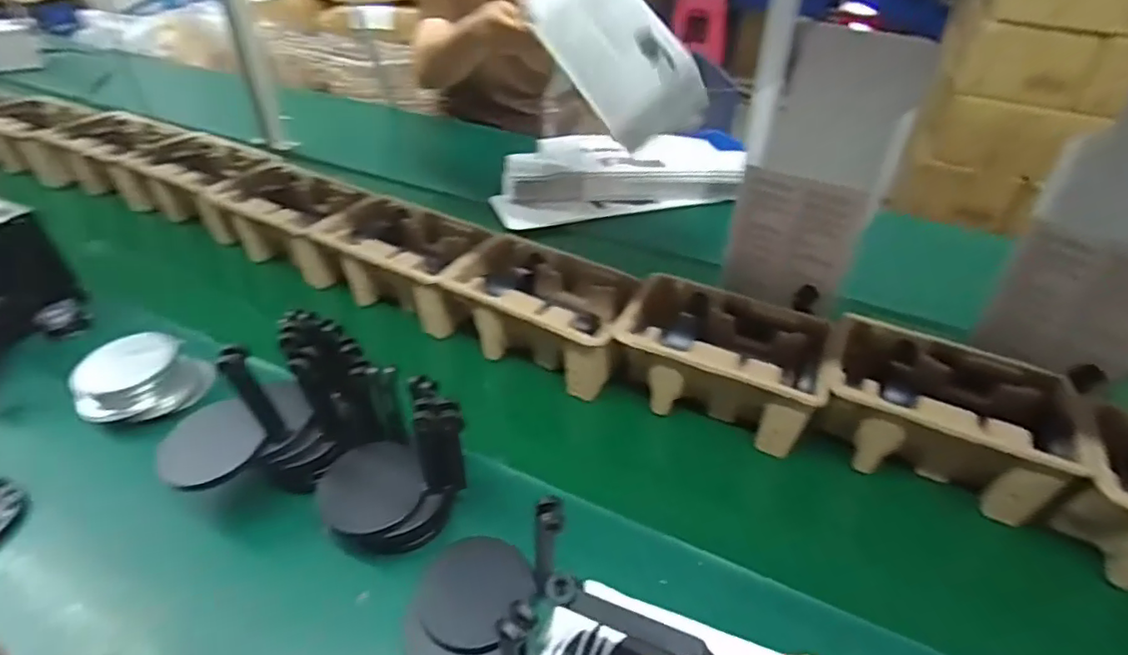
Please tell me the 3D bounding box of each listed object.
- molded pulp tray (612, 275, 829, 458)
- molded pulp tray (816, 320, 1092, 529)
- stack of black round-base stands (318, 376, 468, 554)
[{"bbox_3d":[0.181,0.041,0.700,0.230,0.108,0.144,17,38,15],"label":"molded pulp tray"},{"bbox_3d":[0.394,0.090,0.643,0.230,0.098,0.154,21,40,20],"label":"molded pulp tray"},{"bbox_3d":[-0.160,0.123,0.545,0.119,0.140,0.082,-20,44,-30],"label":"stack of black round-base stands"}]

